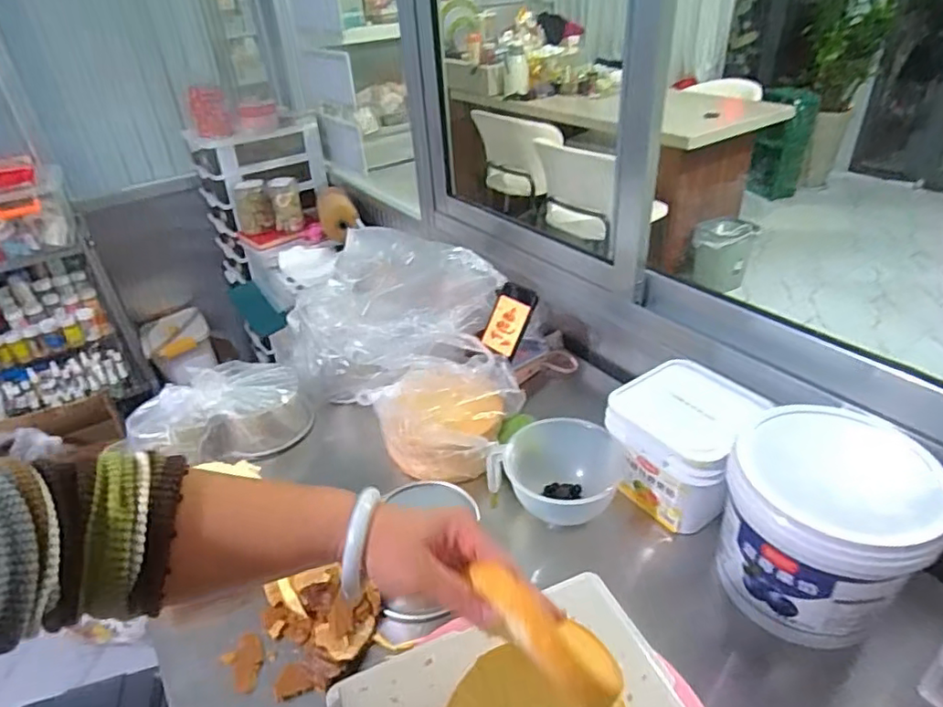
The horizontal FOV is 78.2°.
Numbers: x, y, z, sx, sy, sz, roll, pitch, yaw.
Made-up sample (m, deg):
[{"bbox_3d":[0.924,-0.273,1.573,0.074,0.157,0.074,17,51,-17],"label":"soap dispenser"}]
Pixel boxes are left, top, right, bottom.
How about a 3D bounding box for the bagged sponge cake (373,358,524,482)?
[{"bbox_3d":[-0.031,0.091,0.882,0.226,0.110,0.195,-8,34,-5],"label":"bagged sponge cake"}]

